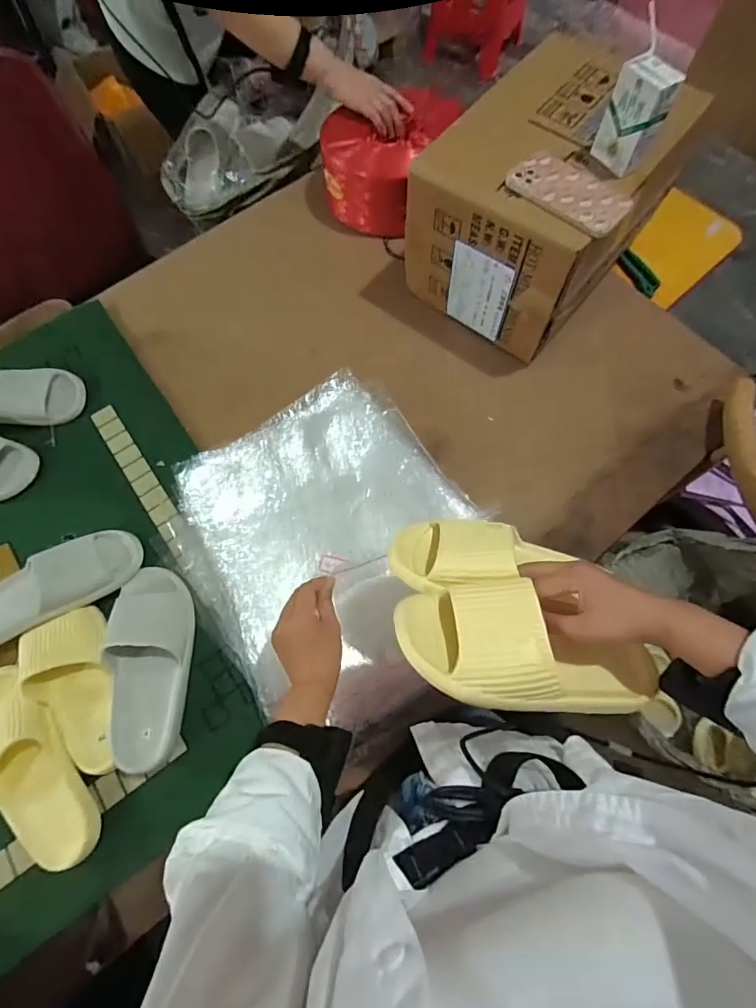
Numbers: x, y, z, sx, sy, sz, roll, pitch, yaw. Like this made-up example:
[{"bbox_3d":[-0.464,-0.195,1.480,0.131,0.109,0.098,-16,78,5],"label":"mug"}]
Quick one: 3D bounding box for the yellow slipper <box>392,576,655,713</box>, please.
[{"bbox_3d":[0.140,0.128,0.425,0.243,0.078,0.110,11,70,5],"label":"yellow slipper"}]

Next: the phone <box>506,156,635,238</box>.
[{"bbox_3d":[0.259,-0.423,0.631,0.092,0.010,0.158,-42,75,-14],"label":"phone"}]

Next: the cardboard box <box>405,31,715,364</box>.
[{"bbox_3d":[0.269,-0.486,0.774,0.280,0.257,0.357,39,74,13],"label":"cardboard box"}]

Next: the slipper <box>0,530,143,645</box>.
[{"bbox_3d":[-0.483,0.121,0.666,0.268,0.064,0.101,-30,72,-11],"label":"slipper"}]

